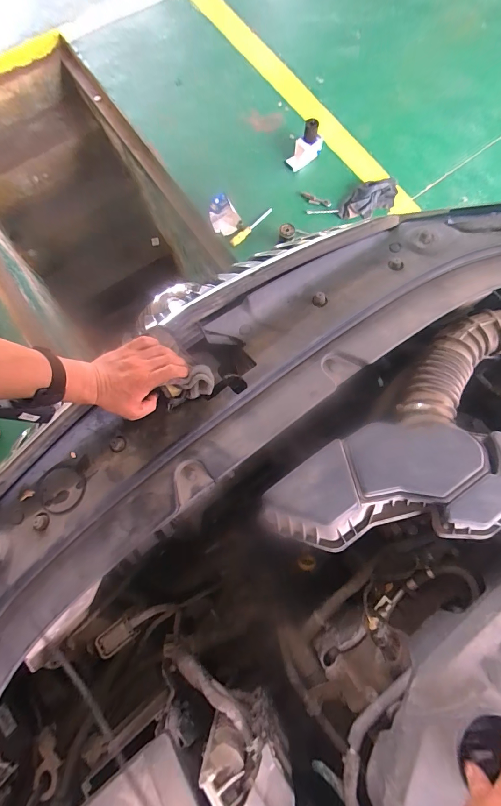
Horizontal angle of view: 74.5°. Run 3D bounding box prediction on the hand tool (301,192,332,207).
[{"bbox_3d":[0.293,-0.914,1.482,0.144,0.024,0.043,21,78,5],"label":"hand tool"}]

